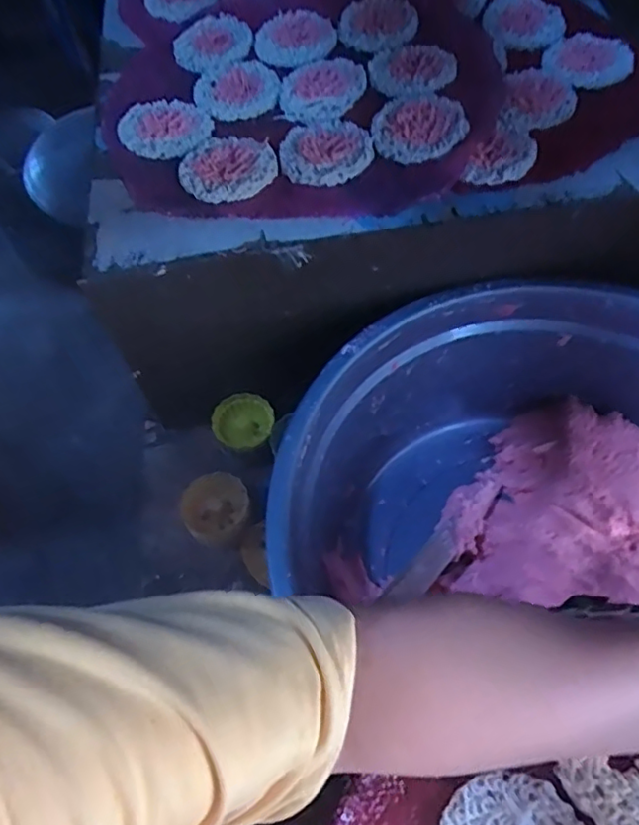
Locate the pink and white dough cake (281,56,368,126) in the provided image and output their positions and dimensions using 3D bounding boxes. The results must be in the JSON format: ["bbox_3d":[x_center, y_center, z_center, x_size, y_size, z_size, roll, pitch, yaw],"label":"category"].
[{"bbox_3d":[0.004,-0.299,0.550,0.082,0.011,0.072,-38,68,-14],"label":"pink and white dough cake"}]

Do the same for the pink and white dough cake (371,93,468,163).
[{"bbox_3d":[0.085,-0.244,0.507,0.074,0.010,0.072,-1,64,3],"label":"pink and white dough cake"}]

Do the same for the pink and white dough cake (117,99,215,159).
[{"bbox_3d":[-0.137,-0.256,0.538,0.081,0.016,0.073,-26,65,-9],"label":"pink and white dough cake"}]

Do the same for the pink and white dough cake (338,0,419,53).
[{"bbox_3d":[0.059,-0.387,0.593,0.074,0.007,0.094,8,65,7],"label":"pink and white dough cake"}]

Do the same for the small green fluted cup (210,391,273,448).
[{"bbox_3d":[-0.077,0.010,0.606,0.061,0.022,0.052,-28,60,-13],"label":"small green fluted cup"}]

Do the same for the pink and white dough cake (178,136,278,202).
[{"bbox_3d":[-0.078,-0.210,0.507,0.078,0.009,0.074,-1,64,3],"label":"pink and white dough cake"}]

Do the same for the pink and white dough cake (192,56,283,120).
[{"bbox_3d":[-0.081,-0.309,0.572,0.079,0.015,0.070,-28,66,-10],"label":"pink and white dough cake"}]

